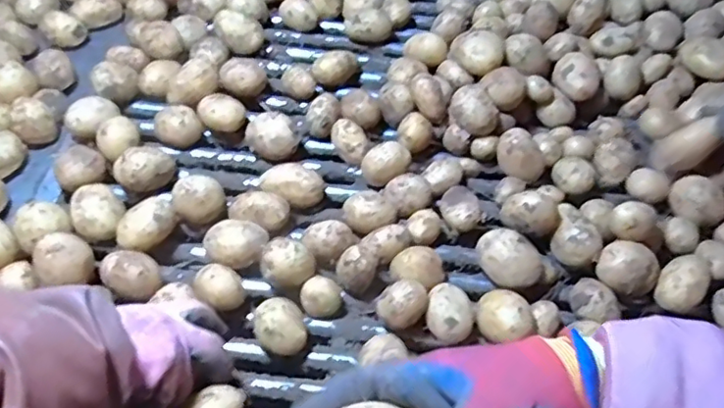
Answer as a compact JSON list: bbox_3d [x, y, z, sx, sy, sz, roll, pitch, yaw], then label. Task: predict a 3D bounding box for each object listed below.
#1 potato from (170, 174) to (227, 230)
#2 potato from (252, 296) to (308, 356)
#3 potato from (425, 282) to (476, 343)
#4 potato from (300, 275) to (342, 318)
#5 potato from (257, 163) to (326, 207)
[{"bbox_3d":[-0.166,0.001,0.591,0.054,0.049,0.052,-14,59,-18],"label":"potato"},{"bbox_3d":[-0.073,0.113,0.519,0.042,0.040,0.047,-22,62,-22],"label":"potato"},{"bbox_3d":[0.079,0.105,0.536,0.045,0.041,0.046,4,55,-6],"label":"potato"},{"bbox_3d":[-0.038,0.089,0.545,0.037,0.032,0.032,19,55,4],"label":"potato"},{"bbox_3d":[-0.072,-0.018,0.609,0.066,0.040,0.048,11,55,-2],"label":"potato"}]

